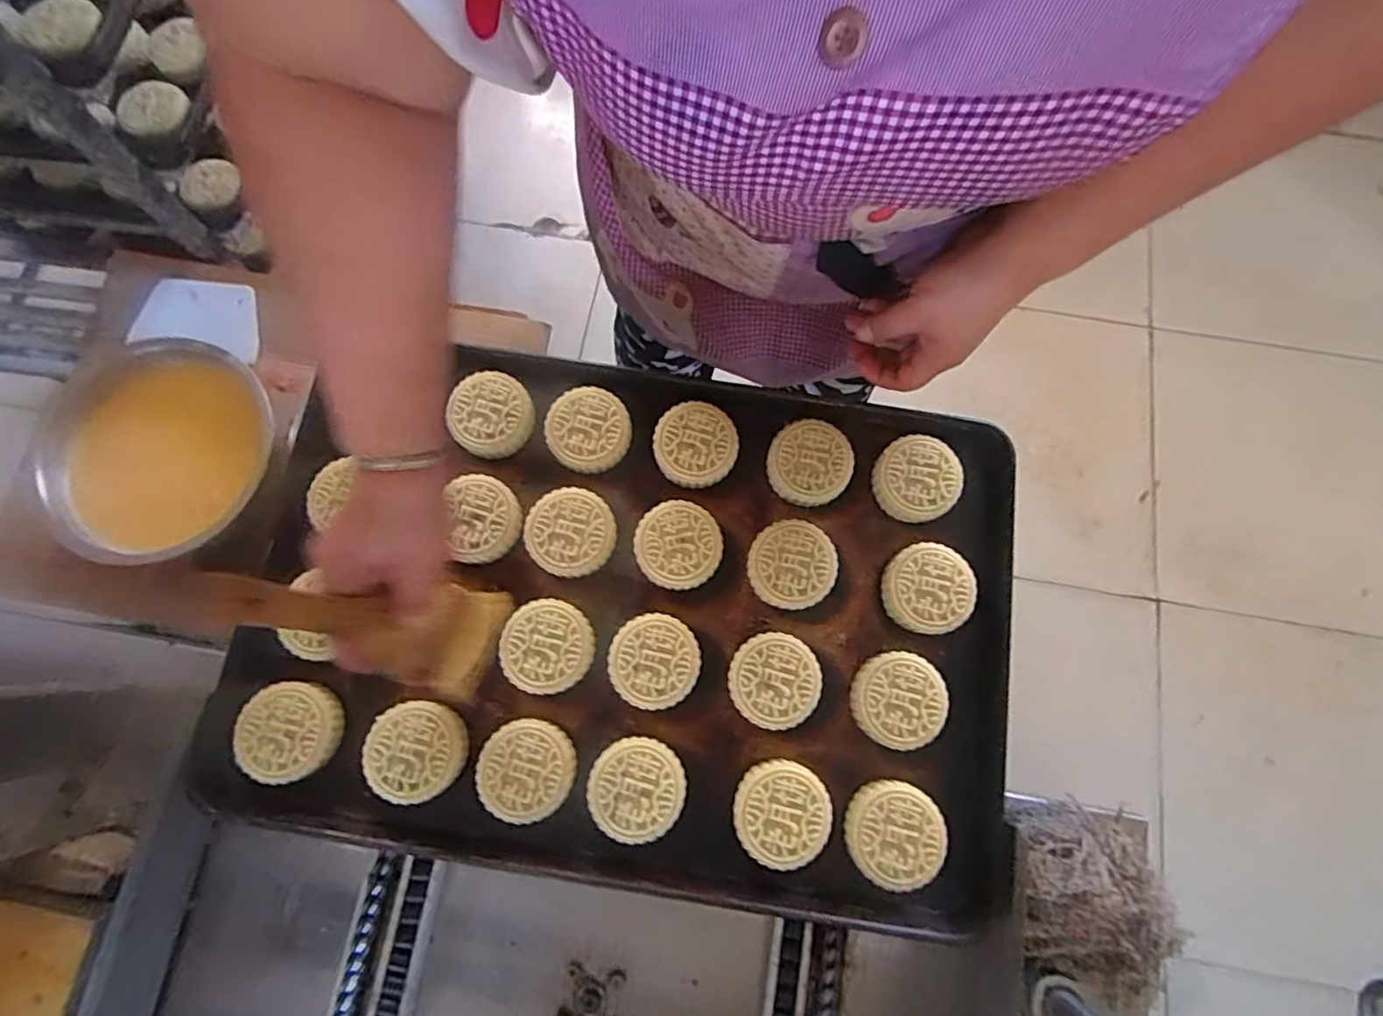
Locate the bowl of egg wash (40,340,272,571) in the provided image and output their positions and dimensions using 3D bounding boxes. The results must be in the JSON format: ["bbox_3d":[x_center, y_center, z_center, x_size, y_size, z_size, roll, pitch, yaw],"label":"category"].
[{"bbox_3d":[-0.530,-0.051,0.659,0.213,0.098,0.218,0,76,-2],"label":"bowl of egg wash"}]

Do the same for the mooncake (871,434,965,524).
[{"bbox_3d":[0.190,-0.023,0.540,0.068,0.034,0.071,0,76,-2],"label":"mooncake"}]

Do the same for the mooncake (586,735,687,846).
[{"bbox_3d":[-0.041,0.211,0.476,0.070,0.020,0.071,0,76,-2],"label":"mooncake"}]

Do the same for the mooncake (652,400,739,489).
[{"bbox_3d":[0.004,-0.054,0.541,0.070,0.017,0.070,0,76,-2],"label":"mooncake"}]

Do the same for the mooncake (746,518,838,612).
[{"bbox_3d":[0.082,0.047,0.520,0.069,0.026,0.070,20,76,3],"label":"mooncake"}]

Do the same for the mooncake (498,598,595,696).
[{"bbox_3d":[-0.113,0.111,0.504,0.068,0.029,0.070,0,76,-2],"label":"mooncake"}]

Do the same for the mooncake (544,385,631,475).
[{"bbox_3d":[-0.088,-0.068,0.541,0.068,0.017,0.070,0,76,-2],"label":"mooncake"}]

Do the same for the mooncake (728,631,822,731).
[{"bbox_3d":[0.064,0.135,0.498,0.067,0.027,0.070,0,76,-2],"label":"mooncake"}]

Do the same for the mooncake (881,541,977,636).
[{"bbox_3d":[0.192,0.066,0.516,0.067,0.028,0.069,0,76,-2],"label":"mooncake"}]

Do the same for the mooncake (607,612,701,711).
[{"bbox_3d":[-0.029,0.121,0.502,0.068,0.028,0.069,0,76,-2],"label":"mooncake"}]

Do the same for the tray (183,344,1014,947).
[{"bbox_3d":[-0.049,0.080,0.517,0.590,0.052,0.404,10,76,1],"label":"tray"}]

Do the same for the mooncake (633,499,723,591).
[{"bbox_3d":[-0.011,0.031,0.520,0.070,0.021,0.068,0,76,-2],"label":"mooncake"}]

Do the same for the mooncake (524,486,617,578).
[{"bbox_3d":[-0.099,0.021,0.525,0.070,0.028,0.070,0,76,-2],"label":"mooncake"}]

